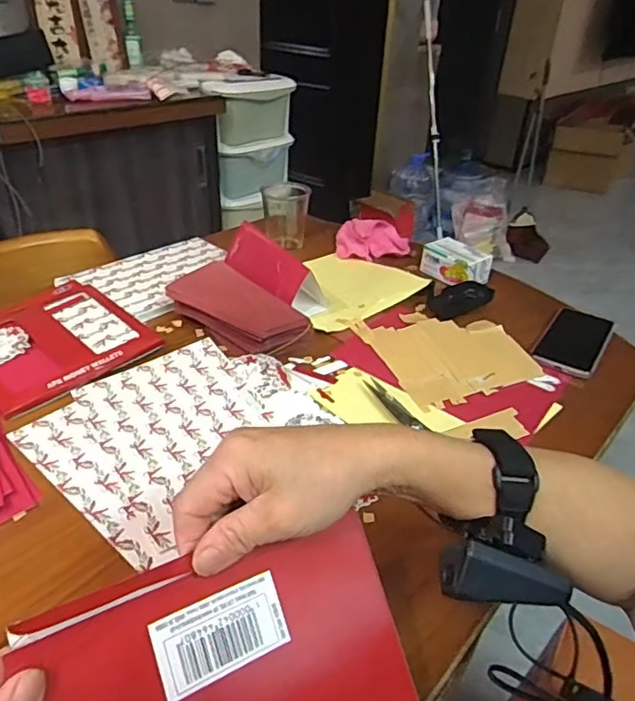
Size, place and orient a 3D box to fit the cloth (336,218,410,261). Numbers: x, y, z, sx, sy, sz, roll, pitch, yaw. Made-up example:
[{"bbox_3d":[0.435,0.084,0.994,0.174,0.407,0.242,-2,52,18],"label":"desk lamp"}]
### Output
[{"bbox_3d":[0.099,-0.195,0.978,0.131,0.046,0.079,7,34,5],"label":"cloth"}]

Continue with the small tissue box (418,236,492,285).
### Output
[{"bbox_3d":[0.228,-0.148,0.914,0.067,0.050,0.110,-21,41,-32],"label":"small tissue box"}]

